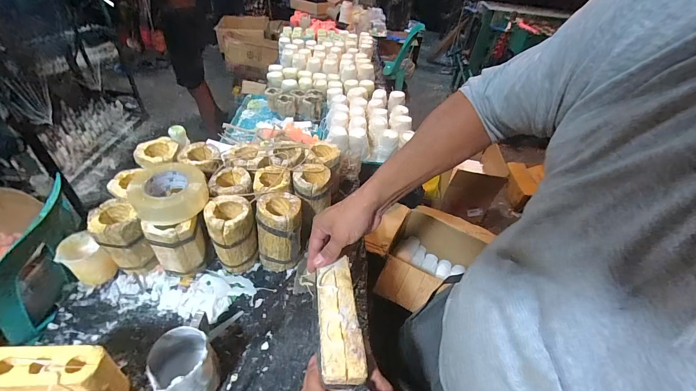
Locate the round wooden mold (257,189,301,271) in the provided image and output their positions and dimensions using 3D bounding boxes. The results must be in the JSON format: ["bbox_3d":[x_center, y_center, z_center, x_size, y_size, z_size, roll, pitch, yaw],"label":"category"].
[{"bbox_3d":[-0.149,0.082,0.675,0.093,0.154,0.106,3,43,-4],"label":"round wooden mold"}]

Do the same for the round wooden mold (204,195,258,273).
[{"bbox_3d":[-0.247,0.087,0.660,0.085,0.162,0.085,4,43,-3],"label":"round wooden mold"}]

